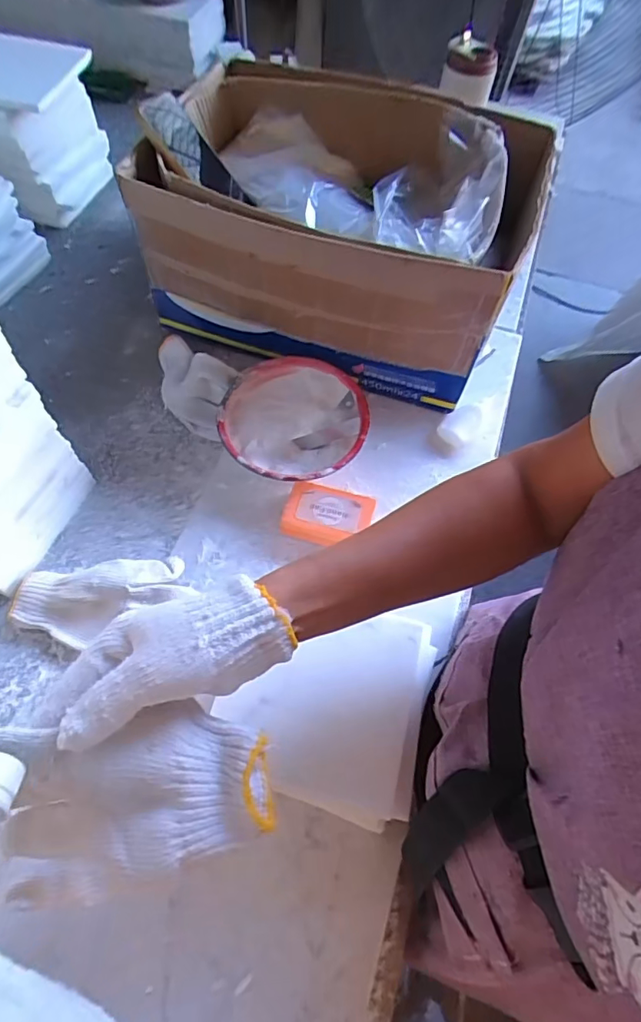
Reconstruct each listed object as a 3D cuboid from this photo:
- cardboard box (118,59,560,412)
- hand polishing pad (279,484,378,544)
[{"bbox_3d":[0.030,-0.352,0.626,0.414,0.202,0.317,20,66,6],"label":"cardboard box"},{"bbox_3d":[0.008,0.007,0.554,0.092,0.034,0.055,11,63,3],"label":"hand polishing pad"}]

